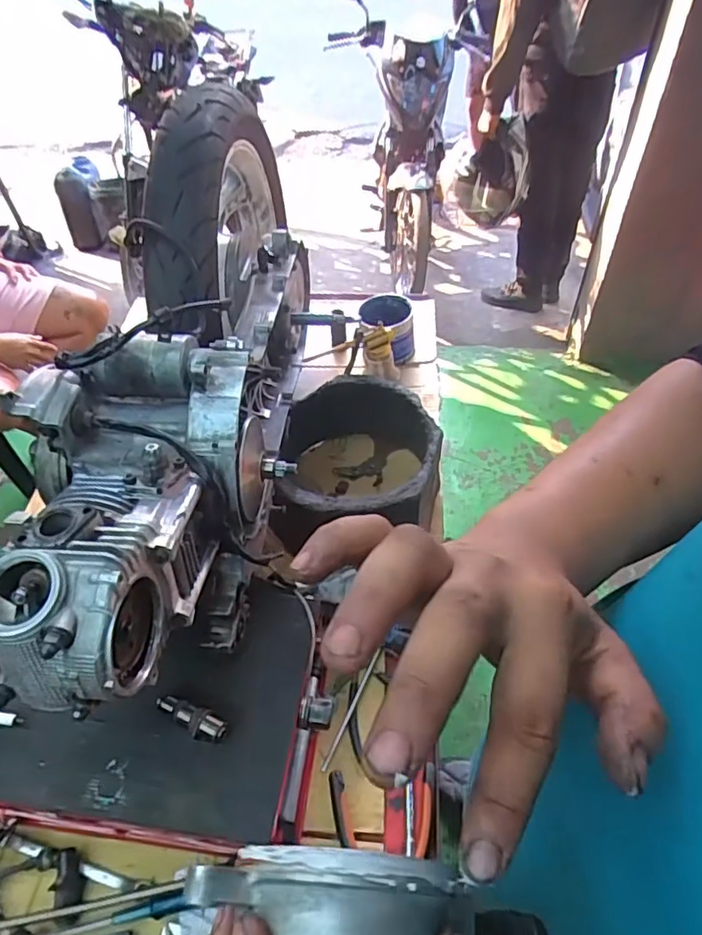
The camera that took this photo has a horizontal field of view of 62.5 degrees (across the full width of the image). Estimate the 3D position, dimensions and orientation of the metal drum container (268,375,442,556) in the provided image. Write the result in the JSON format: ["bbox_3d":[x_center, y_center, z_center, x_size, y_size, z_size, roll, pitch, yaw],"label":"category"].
[{"bbox_3d":[0.010,-0.001,0.859,0.224,0.154,0.277,0,50,4],"label":"metal drum container"}]

